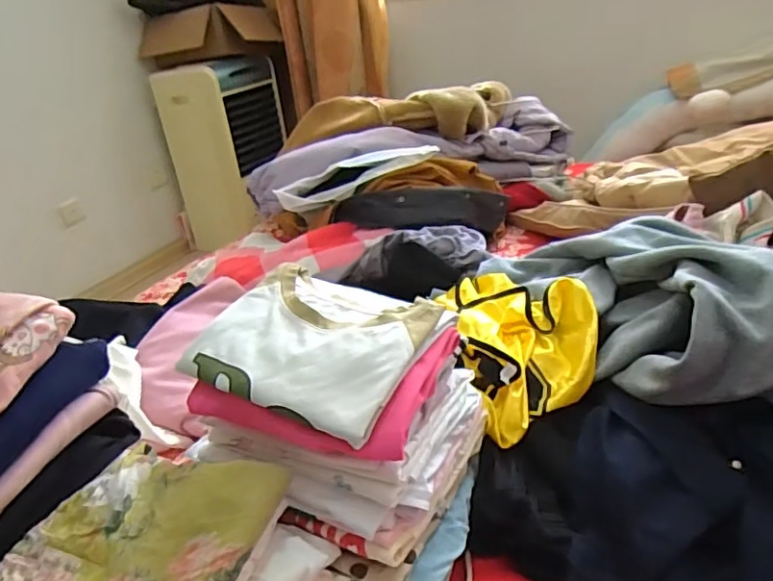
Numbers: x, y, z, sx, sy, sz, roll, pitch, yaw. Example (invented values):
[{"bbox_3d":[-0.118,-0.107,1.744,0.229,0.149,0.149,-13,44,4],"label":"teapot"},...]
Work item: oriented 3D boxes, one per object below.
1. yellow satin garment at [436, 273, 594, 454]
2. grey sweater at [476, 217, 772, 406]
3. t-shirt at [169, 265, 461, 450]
[{"bbox_3d":[0.181,0.060,0.776,0.186,0.083,0.309,-5,28,4],"label":"yellow satin garment"},{"bbox_3d":[0.326,-0.009,0.789,0.253,0.145,0.445,-11,28,-6],"label":"grey sweater"},{"bbox_3d":[-0.068,0.044,0.565,0.213,0.049,0.184,8,31,28],"label":"t-shirt"}]

